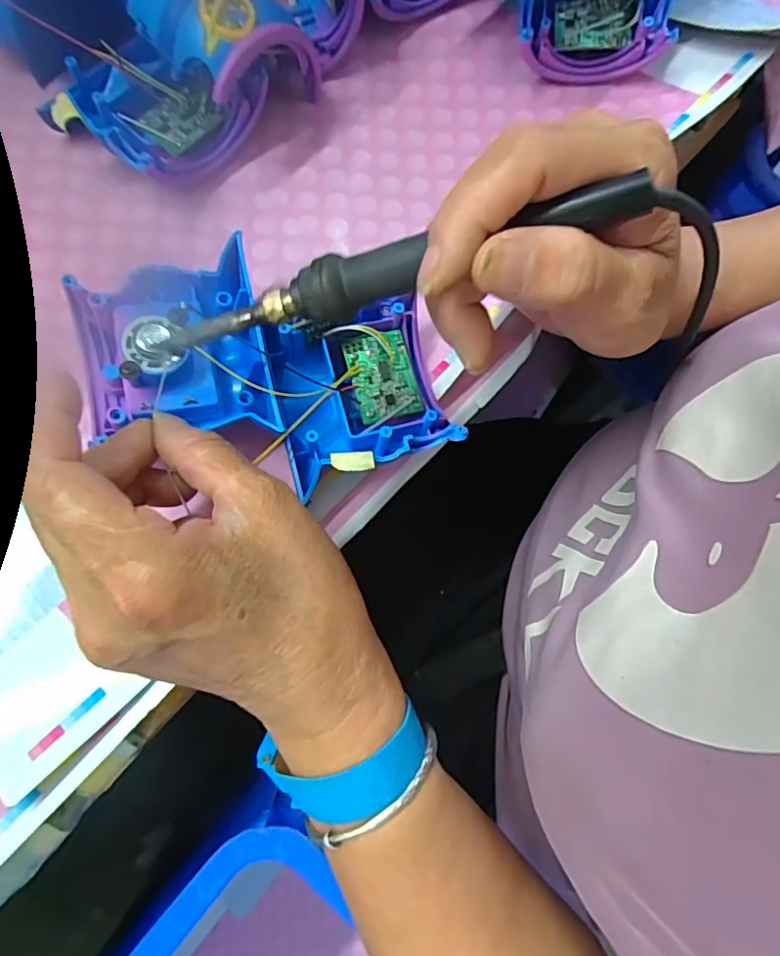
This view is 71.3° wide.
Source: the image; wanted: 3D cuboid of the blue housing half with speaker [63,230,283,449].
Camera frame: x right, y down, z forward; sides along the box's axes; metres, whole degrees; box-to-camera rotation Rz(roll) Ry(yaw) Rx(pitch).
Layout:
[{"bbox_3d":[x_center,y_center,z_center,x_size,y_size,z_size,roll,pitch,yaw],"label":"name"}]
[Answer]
[{"bbox_3d":[-0.097,-0.060,0.250,0.075,0.043,0.075,-13,74,-4],"label":"blue housing half with speaker"}]

